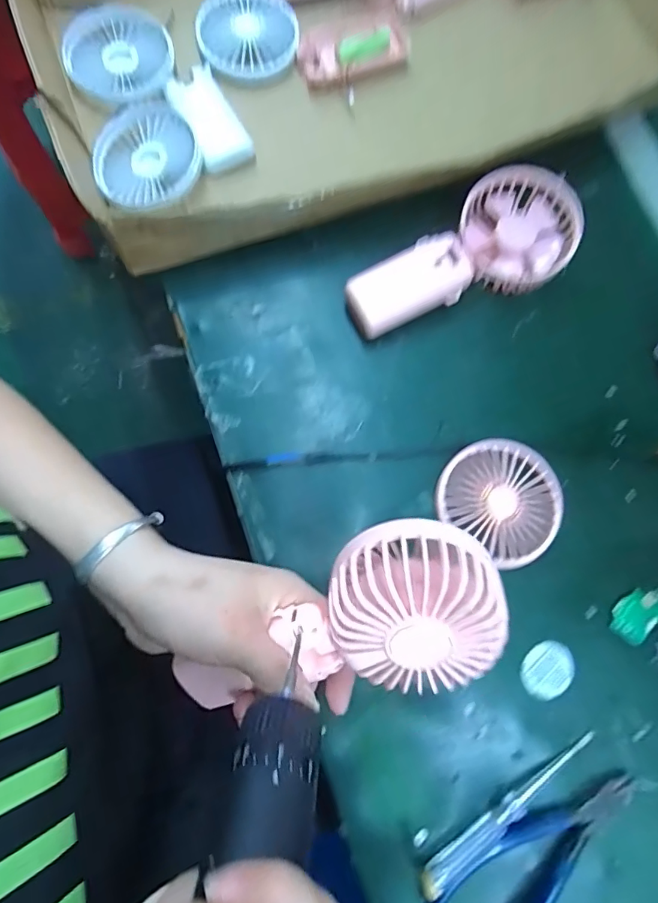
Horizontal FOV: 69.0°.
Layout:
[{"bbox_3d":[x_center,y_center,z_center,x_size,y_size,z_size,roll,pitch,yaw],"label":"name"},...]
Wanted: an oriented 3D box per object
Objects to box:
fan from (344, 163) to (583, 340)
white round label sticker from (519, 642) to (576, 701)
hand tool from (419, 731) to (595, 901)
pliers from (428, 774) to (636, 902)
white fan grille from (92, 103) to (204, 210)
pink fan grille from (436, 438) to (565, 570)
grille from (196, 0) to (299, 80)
[{"bbox_3d":[0.103,-0.153,0.375,0.189,0.031,0.086,-24,80,-8],"label":"fan"},{"bbox_3d":[0.151,0.150,0.329,0.035,0.004,0.039,23,78,2],"label":"white round label sticker"},{"bbox_3d":[0.116,0.227,0.301,0.140,0.020,0.015,-33,82,-9],"label":"hand tool"},{"bbox_3d":[0.131,0.256,0.300,0.152,0.015,0.052,-35,82,-9],"label":"pliers"},{"bbox_3d":[-0.144,-0.234,0.378,0.082,0.018,0.083,-4,78,-4],"label":"white fan grille"},{"bbox_3d":[0.127,0.034,0.348,0.087,0.012,0.081,1,78,-3],"label":"pink fan grille"},{"bbox_3d":[-0.069,-0.366,0.422,0.081,0.026,0.083,1,78,-3],"label":"grille"}]

